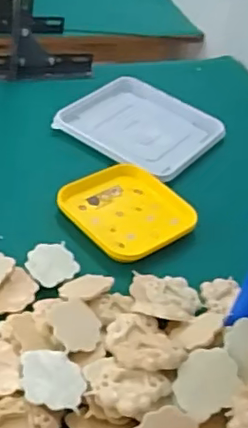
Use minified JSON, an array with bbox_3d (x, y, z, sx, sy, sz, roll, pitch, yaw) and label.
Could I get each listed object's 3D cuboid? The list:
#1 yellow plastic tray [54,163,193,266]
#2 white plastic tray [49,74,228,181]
[{"bbox_3d":[0.008,-0.007,0.788,0.154,0.025,0.146,37,46,26],"label":"yellow plastic tray"},{"bbox_3d":[0.026,-0.143,0.942,0.214,0.025,0.215,33,44,22],"label":"white plastic tray"}]

